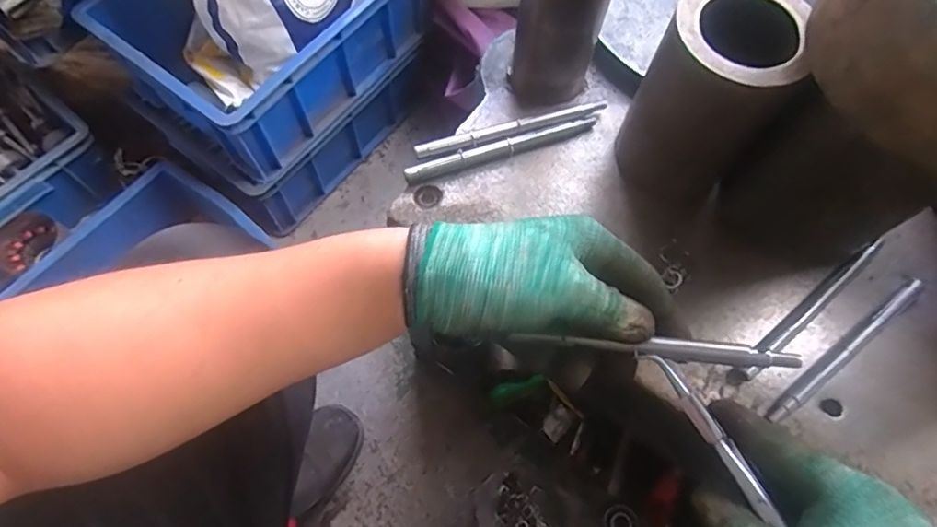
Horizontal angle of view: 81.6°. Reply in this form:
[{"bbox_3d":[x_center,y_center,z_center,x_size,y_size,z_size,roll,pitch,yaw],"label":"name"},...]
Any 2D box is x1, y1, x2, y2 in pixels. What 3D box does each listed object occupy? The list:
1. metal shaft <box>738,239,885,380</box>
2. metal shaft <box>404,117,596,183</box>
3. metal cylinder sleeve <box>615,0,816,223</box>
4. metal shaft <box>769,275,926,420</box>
[{"bbox_3d":[0.255,0.031,0.396,0.161,0.011,0.012,-36,73,-15],"label":"metal shaft"},{"bbox_3d":[0.028,-0.094,0.437,0.163,0.010,0.011,-18,69,-9],"label":"metal shaft"},{"bbox_3d":[0.165,-0.113,0.387,0.087,0.146,0.090,33,70,11],"label":"metal cylinder sleeve"},{"bbox_3d":[0.269,0.062,0.385,0.158,0.012,0.013,-34,73,-15],"label":"metal shaft"}]

